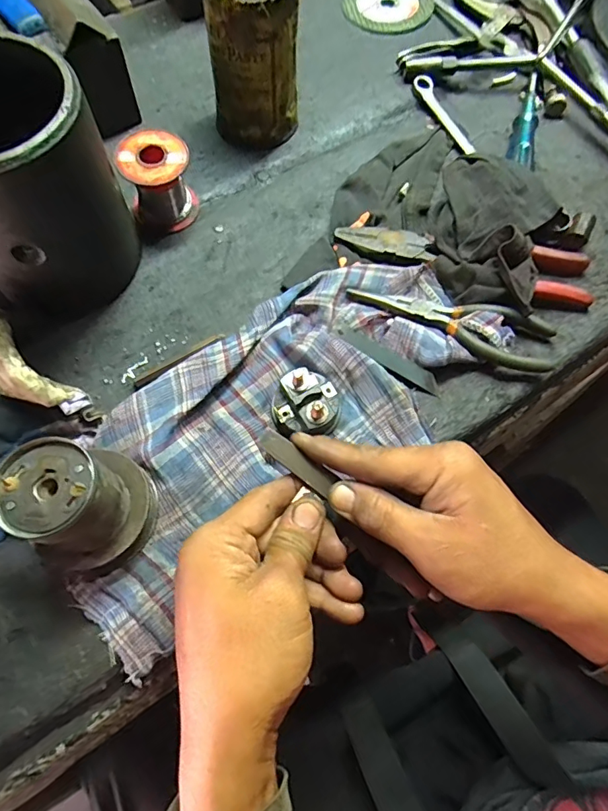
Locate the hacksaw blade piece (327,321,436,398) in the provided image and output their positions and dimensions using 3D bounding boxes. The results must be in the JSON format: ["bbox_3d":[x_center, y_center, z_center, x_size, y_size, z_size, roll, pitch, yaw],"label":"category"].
[{"bbox_3d":[0.060,-0.036,0.340,0.087,0.004,0.015,35,80,6],"label":"hacksaw blade piece"}]

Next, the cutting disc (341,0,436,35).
[{"bbox_3d":[0.096,-0.452,0.528,0.090,0.010,0.099,1,65,-2],"label":"cutting disc"}]

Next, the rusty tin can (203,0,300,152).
[{"bbox_3d":[-0.041,-0.286,0.391,0.071,0.116,0.068,1,65,-2],"label":"rusty tin can"}]

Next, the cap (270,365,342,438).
[{"bbox_3d":[0.002,-0.003,0.314,0.047,0.026,0.040,-1,66,-2],"label":"cap"}]

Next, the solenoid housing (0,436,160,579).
[{"bbox_3d":[-0.123,0.055,0.263,0.061,0.067,0.062,-29,70,-14],"label":"solenoid housing"}]

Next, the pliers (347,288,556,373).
[{"bbox_3d":[0.111,-0.069,0.350,0.150,0.012,0.048,25,67,9],"label":"pliers"}]

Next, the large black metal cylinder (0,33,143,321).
[{"bbox_3d":[-0.182,-0.137,0.312,0.107,0.135,0.101,1,65,-2],"label":"large black metal cylinder"}]

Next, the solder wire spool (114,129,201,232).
[{"bbox_3d":[-0.113,-0.175,0.372,0.051,0.057,0.051,1,65,-2],"label":"solder wire spool"}]

